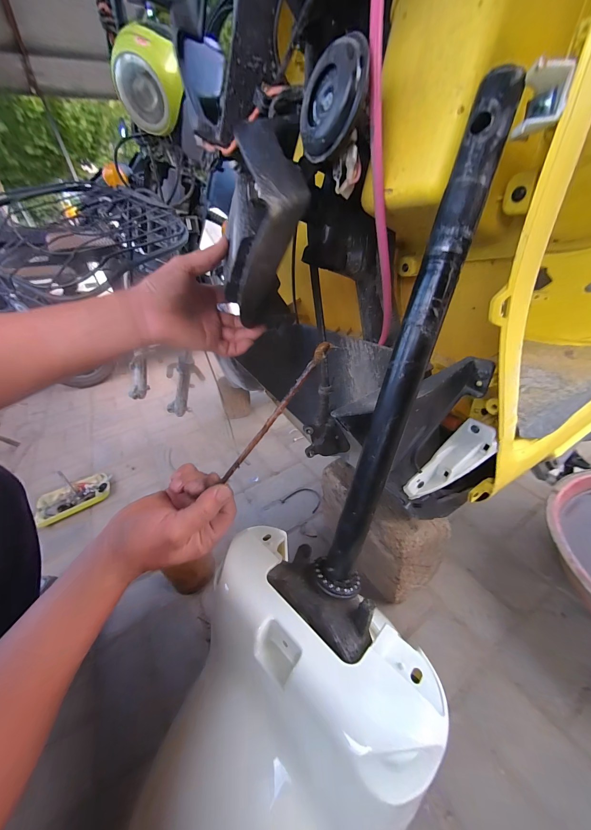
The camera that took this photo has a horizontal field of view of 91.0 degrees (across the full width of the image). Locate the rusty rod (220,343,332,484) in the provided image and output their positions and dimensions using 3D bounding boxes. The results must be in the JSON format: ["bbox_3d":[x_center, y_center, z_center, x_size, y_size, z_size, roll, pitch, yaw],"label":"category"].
[{"bbox_3d":[-0.019,0.001,0.253,0.151,0.008,0.008,-52,37,12],"label":"rusty rod"}]

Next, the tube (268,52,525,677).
[{"bbox_3d":[0.062,-0.007,0.199,0.082,0.359,0.036,27,18,39],"label":"tube"}]

